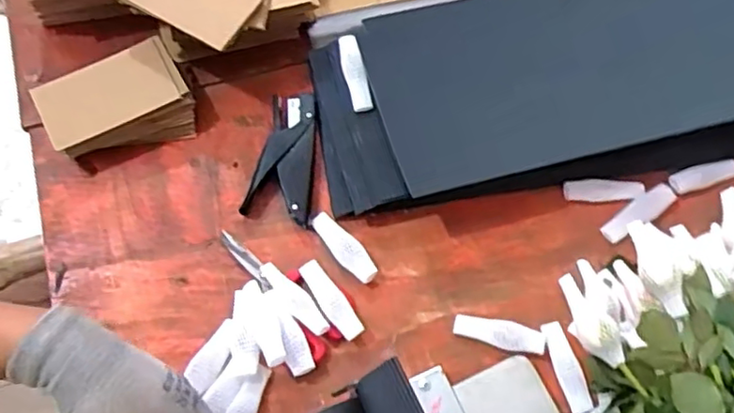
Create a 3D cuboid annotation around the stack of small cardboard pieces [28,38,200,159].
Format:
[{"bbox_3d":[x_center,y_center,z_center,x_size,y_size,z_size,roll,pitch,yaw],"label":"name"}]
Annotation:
[{"bbox_3d":[-0.274,-0.112,0.684,0.153,0.054,0.099,-21,69,-11],"label":"stack of small cardboard pieces"}]

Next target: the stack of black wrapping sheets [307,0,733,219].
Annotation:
[{"bbox_3d":[0.248,-0.158,0.709,0.617,0.062,0.274,-10,67,-7],"label":"stack of black wrapping sheets"}]

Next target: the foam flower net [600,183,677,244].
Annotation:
[{"bbox_3d":[0.296,0.006,0.676,0.093,0.013,0.027,-29,71,-14],"label":"foam flower net"}]

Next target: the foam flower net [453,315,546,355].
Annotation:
[{"bbox_3d":[0.131,0.127,0.620,0.087,0.020,0.028,14,67,4],"label":"foam flower net"}]

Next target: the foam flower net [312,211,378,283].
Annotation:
[{"bbox_3d":[-0.025,0.043,0.650,0.028,0.019,0.091,-40,74,-17],"label":"foam flower net"}]

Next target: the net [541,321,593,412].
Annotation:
[{"bbox_3d":[0.195,0.156,0.605,0.027,0.010,0.089,-16,68,-9],"label":"net"}]

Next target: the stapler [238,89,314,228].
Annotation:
[{"bbox_3d":[-0.093,-0.054,0.677,0.071,0.026,0.142,4,66,-1],"label":"stapler"}]

